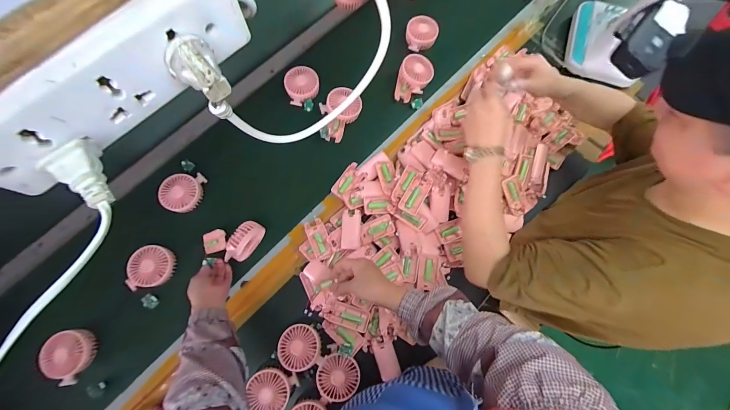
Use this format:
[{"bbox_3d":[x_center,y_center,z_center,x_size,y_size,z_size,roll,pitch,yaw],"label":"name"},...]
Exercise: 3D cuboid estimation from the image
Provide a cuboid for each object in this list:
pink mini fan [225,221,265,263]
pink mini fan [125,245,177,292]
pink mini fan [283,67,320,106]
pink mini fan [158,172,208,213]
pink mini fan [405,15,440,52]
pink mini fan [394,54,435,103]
[{"bbox_3d":[-0.265,0.080,0.673,0.040,0.064,0.095,33,77,8],"label":"pink mini fan"},{"bbox_3d":[-0.467,0.135,0.668,0.092,0.034,0.085,-9,75,-3],"label":"pink mini fan"},{"bbox_3d":[-0.167,-0.317,0.817,0.092,0.037,0.098,-18,76,-5],"label":"pink mini fan"},{"bbox_3d":[-0.432,-0.032,0.719,0.083,0.039,0.097,9,75,2],"label":"pink mini fan"},{"bbox_3d":[0.164,-0.490,0.876,0.087,0.033,0.090,0,75,0],"label":"pink mini fan"},{"bbox_3d":[0.129,-0.340,0.823,0.085,0.052,0.115,32,77,8],"label":"pink mini fan"}]

